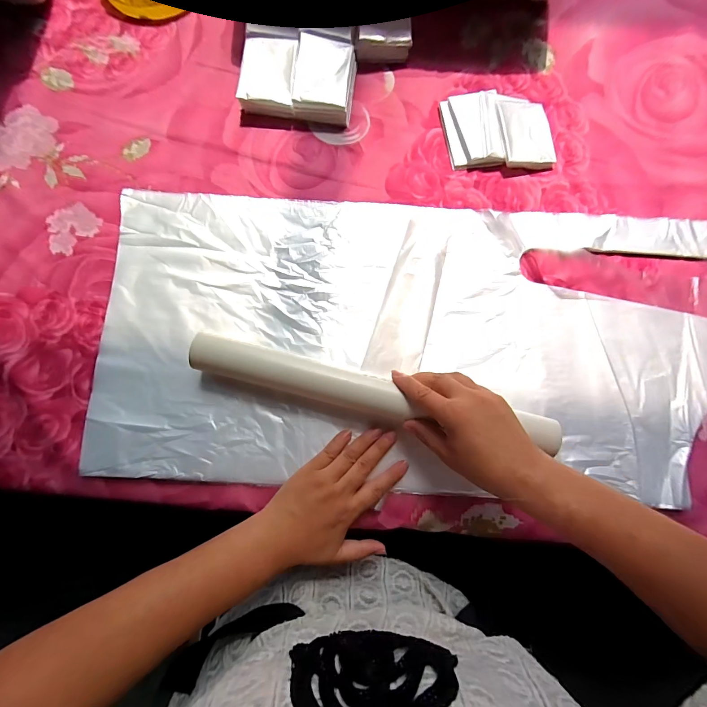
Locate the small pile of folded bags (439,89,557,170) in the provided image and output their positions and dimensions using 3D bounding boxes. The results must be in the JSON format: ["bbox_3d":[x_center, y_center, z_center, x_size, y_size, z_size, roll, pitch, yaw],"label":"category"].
[{"bbox_3d":[0.171,-0.264,0.408,0.125,0.019,0.095,-2,82,0],"label":"small pile of folded bags"}]

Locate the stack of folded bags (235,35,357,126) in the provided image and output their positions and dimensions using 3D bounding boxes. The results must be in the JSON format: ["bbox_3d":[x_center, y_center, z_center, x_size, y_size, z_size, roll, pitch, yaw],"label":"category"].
[{"bbox_3d":[-0.064,-0.328,0.411,0.129,0.026,0.086,9,82,1],"label":"stack of folded bags"}]

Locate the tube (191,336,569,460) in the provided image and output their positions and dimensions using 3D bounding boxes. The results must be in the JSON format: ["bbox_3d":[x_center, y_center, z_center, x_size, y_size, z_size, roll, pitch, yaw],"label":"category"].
[{"bbox_3d":[0.013,0.044,0.338,0.357,0.037,0.045,14,82,2],"label":"tube"}]

